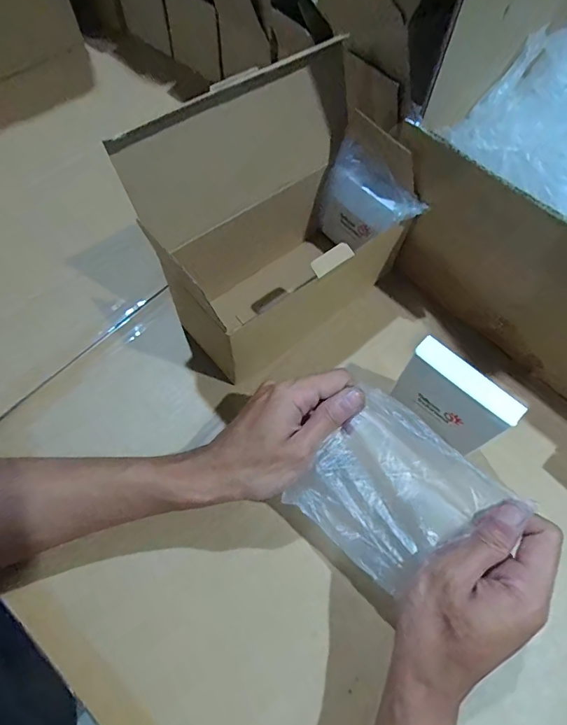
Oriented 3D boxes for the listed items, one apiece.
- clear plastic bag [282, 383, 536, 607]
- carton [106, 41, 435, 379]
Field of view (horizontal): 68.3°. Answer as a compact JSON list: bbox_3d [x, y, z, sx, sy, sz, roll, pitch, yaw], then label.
[{"bbox_3d":[0.073,0.090,0.291,0.100,0.020,0.102,41,91,22],"label":"clear plastic bag"},{"bbox_3d":[0.002,-0.121,0.361,0.227,0.178,0.121,-33,70,-17],"label":"carton"}]

